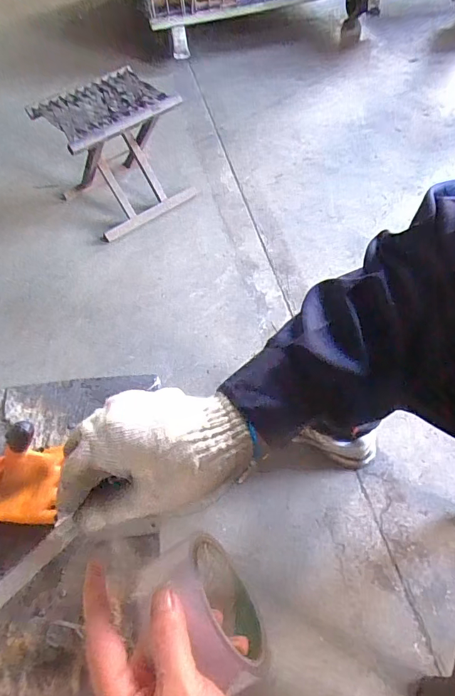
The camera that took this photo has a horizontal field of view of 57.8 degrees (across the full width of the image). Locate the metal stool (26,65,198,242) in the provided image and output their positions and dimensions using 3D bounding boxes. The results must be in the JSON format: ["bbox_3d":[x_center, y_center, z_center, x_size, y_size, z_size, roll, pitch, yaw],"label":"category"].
[{"bbox_3d":[-0.308,-0.551,1.185,0.278,0.292,0.323,38,69,25],"label":"metal stool"}]

